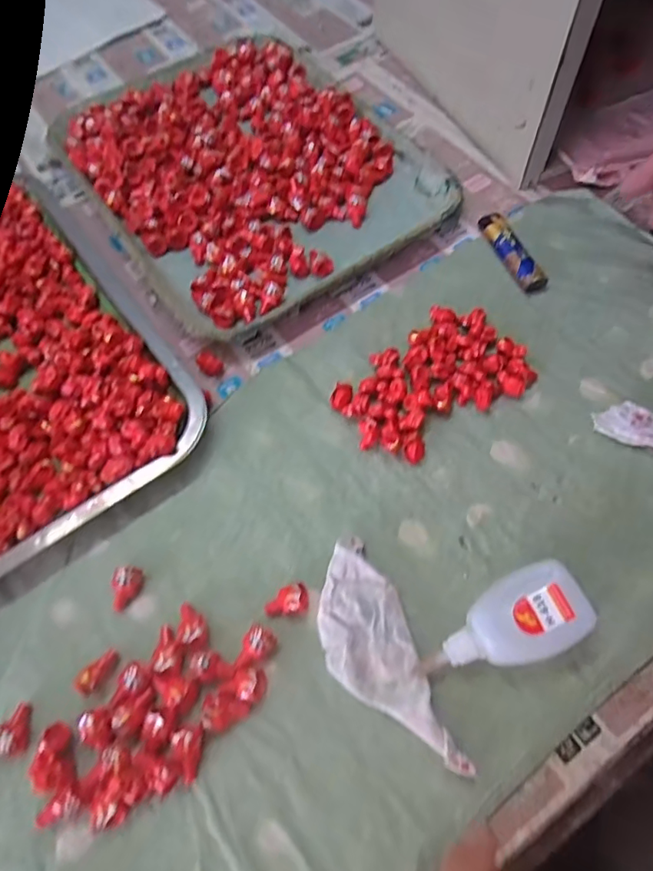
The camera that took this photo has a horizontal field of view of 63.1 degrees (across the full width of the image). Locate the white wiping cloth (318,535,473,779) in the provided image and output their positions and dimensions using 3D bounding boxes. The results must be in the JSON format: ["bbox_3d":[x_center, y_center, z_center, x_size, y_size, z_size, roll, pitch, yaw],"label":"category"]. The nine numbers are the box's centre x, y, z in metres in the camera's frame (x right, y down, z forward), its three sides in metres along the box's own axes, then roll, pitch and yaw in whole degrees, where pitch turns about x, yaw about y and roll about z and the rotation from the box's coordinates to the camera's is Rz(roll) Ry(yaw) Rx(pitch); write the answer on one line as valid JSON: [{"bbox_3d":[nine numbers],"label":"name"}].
[{"bbox_3d":[0.028,0.122,0.297,0.048,0.010,0.129,-25,66,-8],"label":"white wiping cloth"}]

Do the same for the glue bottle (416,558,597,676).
[{"bbox_3d":[0.096,0.106,0.290,0.093,0.027,0.042,-25,66,-8],"label":"glue bottle"}]

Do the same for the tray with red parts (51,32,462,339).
[{"bbox_3d":[-0.080,-0.249,0.474,0.252,0.031,0.346,-33,68,-12],"label":"tray with red parts"}]

